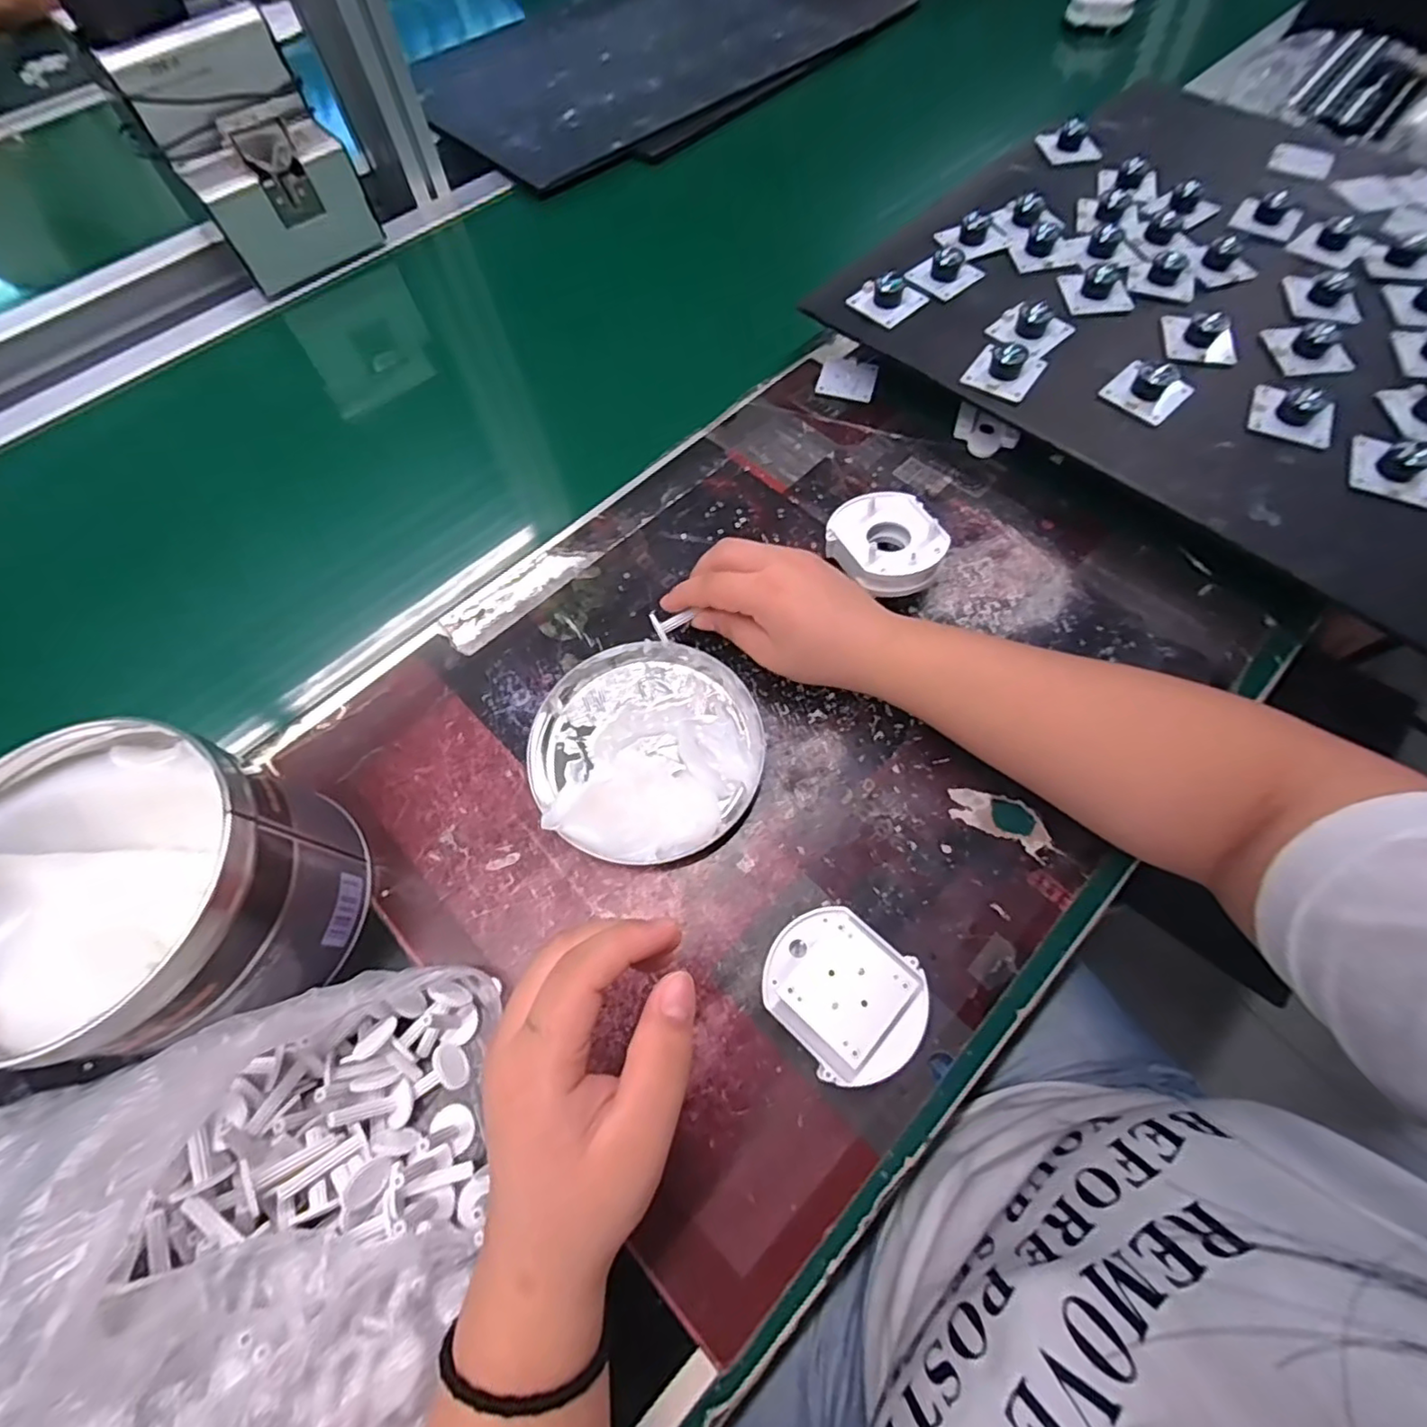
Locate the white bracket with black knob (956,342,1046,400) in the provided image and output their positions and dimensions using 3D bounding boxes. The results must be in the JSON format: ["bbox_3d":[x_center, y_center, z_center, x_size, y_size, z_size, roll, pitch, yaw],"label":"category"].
[{"bbox_3d":[0.196,-0.235,0.409,0.043,0.019,0.047,34,71,16],"label":"white bracket with black knob"}]

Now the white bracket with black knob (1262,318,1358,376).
[{"bbox_3d":[0.392,-0.242,0.407,0.040,0.017,0.044,-1,65,2],"label":"white bracket with black knob"}]

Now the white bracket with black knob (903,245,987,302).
[{"bbox_3d":[0.176,-0.334,0.462,0.052,0.015,0.042,-36,69,-13],"label":"white bracket with black knob"}]

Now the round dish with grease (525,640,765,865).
[{"bbox_3d":[-0.038,0.016,0.341,0.126,0.029,0.125,0,65,1],"label":"round dish with grease"}]

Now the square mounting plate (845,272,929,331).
[{"bbox_3d":[0.129,-0.308,0.448,0.048,0.018,0.043,-36,69,-13],"label":"square mounting plate"}]

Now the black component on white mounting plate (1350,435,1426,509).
[{"bbox_3d":[0.400,-0.144,0.359,0.042,0.022,0.035,28,70,14],"label":"black component on white mounting plate"}]

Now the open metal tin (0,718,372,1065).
[{"bbox_3d":[-0.245,0.085,0.276,0.127,0.101,0.122,0,65,1],"label":"open metal tin"}]

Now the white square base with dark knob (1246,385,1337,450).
[{"bbox_3d":[0.361,-0.188,0.378,0.043,0.021,0.042,24,69,13],"label":"white square base with dark knob"}]

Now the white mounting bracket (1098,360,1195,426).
[{"bbox_3d":[0.283,-0.213,0.395,0.043,0.022,0.043,-37,69,-14],"label":"white mounting bracket"}]

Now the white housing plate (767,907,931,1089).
[{"bbox_3d":[0.057,0.125,0.277,0.068,0.043,0.059,35,71,15],"label":"white housing plate"}]

